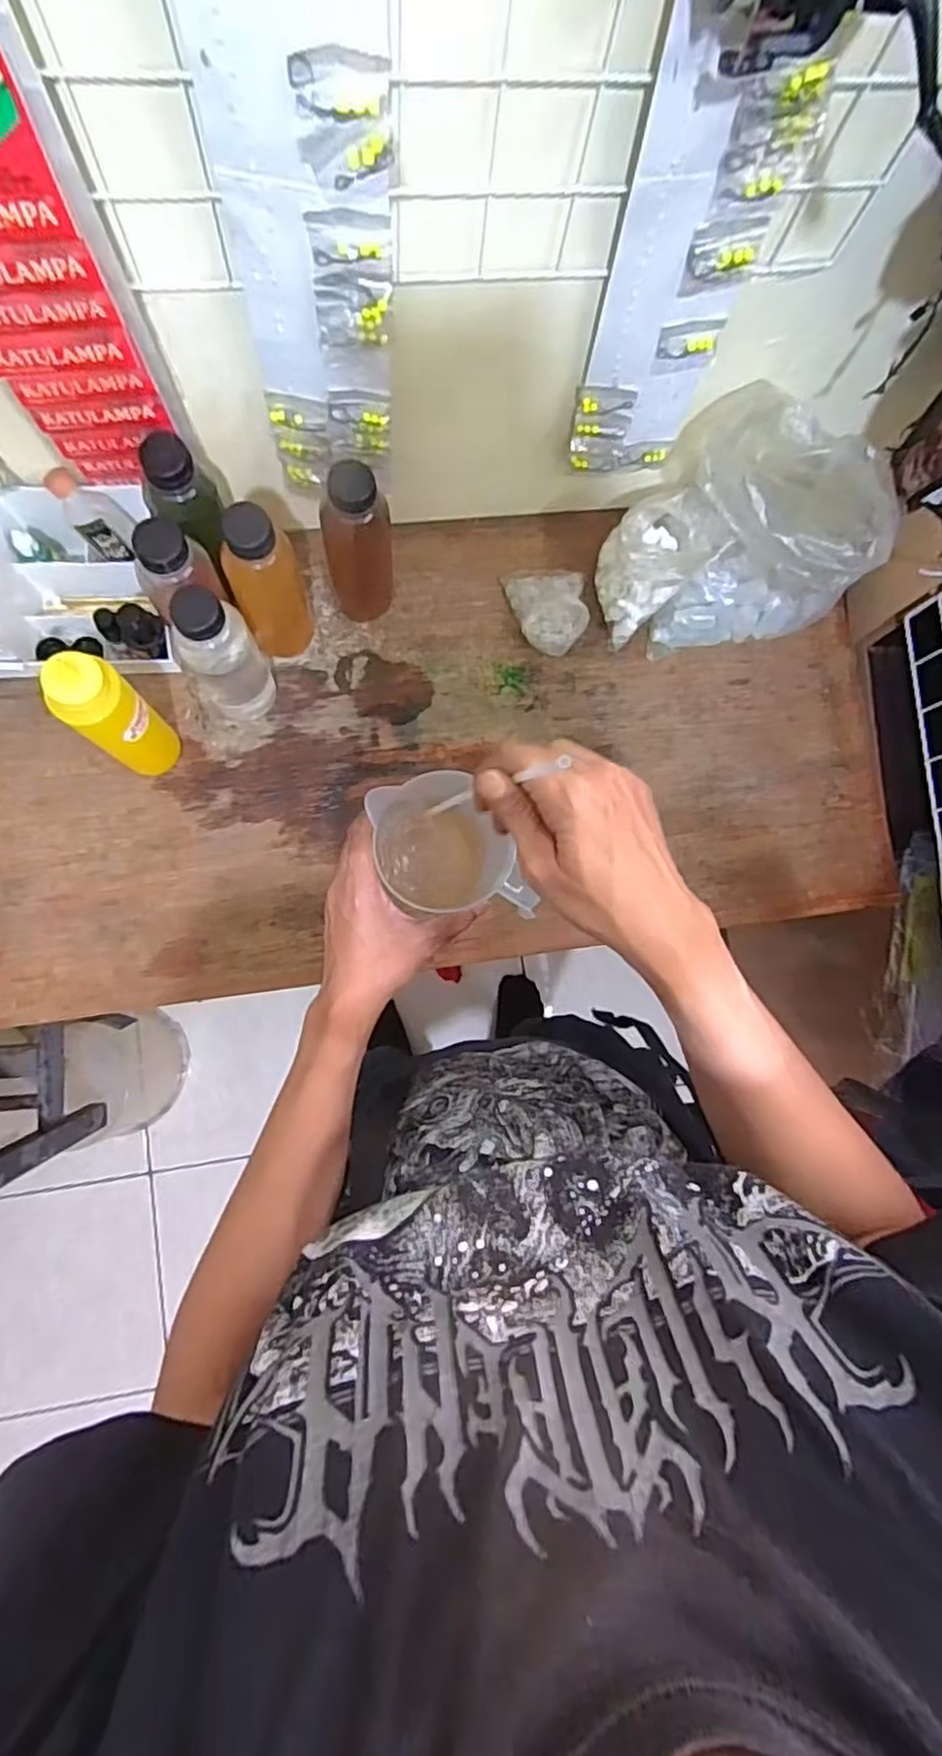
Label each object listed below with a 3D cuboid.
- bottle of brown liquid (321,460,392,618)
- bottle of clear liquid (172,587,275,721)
[{"bbox_3d":[-0.110,-0.313,0.673,0.068,0.190,0.062,-15,86,-7],"label":"bottle of brown liquid"},{"bbox_3d":[-0.232,-0.206,0.646,0.072,0.196,0.058,-27,88,-8],"label":"bottle of clear liquid"}]

